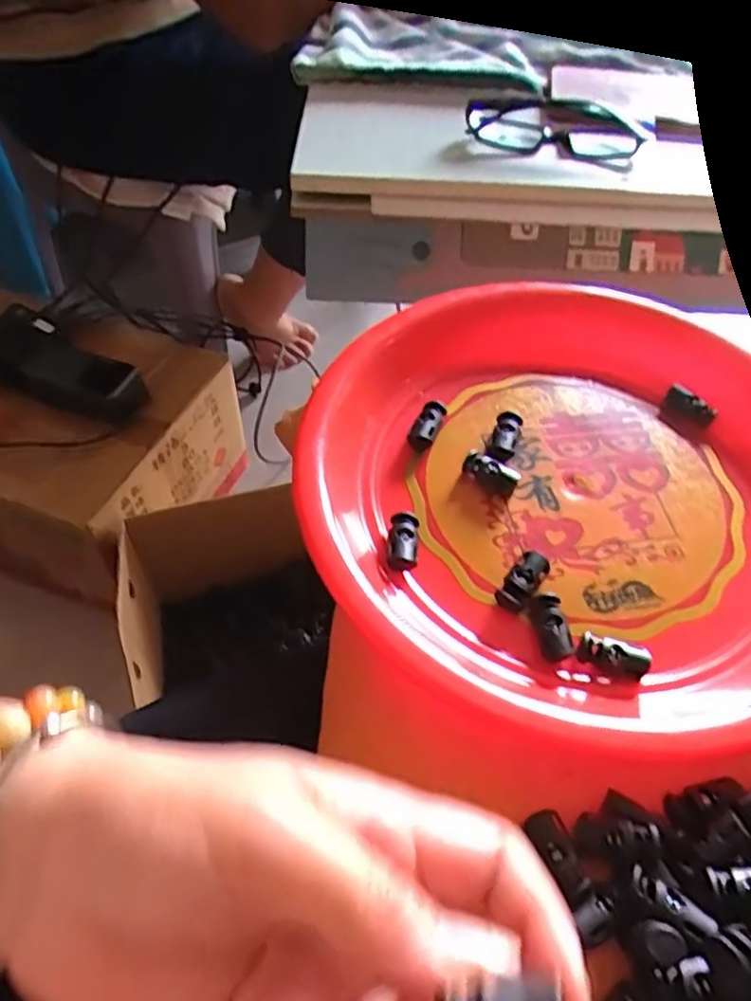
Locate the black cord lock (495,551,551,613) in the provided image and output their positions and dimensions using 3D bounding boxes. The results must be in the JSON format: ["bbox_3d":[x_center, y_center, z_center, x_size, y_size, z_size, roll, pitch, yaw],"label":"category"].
[{"bbox_3d":[0.064,0.035,0.298,0.013,0.013,0.026,36,60,22],"label":"black cord lock"}]

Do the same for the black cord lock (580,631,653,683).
[{"bbox_3d":[0.097,0.062,0.280,0.027,0.008,0.013,24,56,15],"label":"black cord lock"}]

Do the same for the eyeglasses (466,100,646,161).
[{"bbox_3d":[0.134,-0.284,0.524,0.131,0.029,0.043,3,53,0],"label":"eyeglasses"}]

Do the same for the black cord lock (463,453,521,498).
[{"bbox_3d":[0.055,-0.013,0.331,0.026,0.011,0.012,29,57,18],"label":"black cord lock"}]

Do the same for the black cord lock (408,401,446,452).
[{"bbox_3d":[0.027,-0.039,0.351,0.012,0.009,0.031,21,55,13],"label":"black cord lock"}]

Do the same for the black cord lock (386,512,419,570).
[{"bbox_3d":[0.012,0.017,0.307,0.013,0.013,0.029,6,53,2],"label":"black cord lock"}]

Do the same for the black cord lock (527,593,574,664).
[{"bbox_3d":[0.072,0.052,0.284,0.013,0.010,0.027,-4,53,-5],"label":"black cord lock"}]

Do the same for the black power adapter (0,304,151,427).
[{"bbox_3d":[-0.362,-0.159,0.789,0.215,0.060,0.076,24,56,15],"label":"black power adapter"}]

